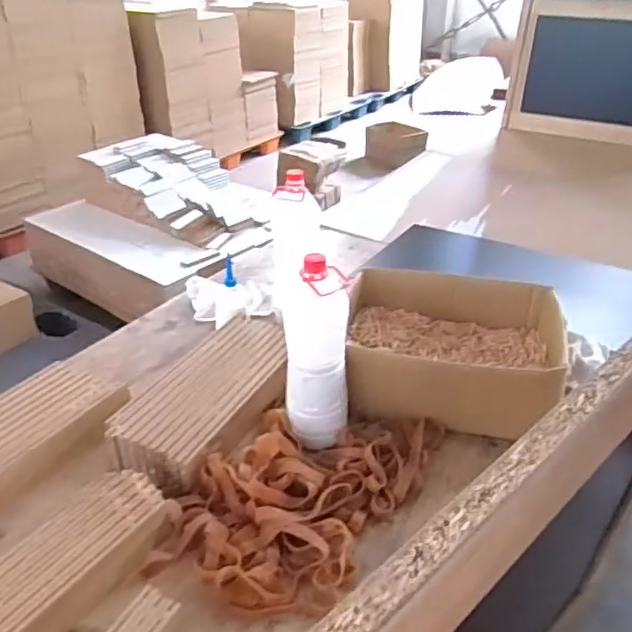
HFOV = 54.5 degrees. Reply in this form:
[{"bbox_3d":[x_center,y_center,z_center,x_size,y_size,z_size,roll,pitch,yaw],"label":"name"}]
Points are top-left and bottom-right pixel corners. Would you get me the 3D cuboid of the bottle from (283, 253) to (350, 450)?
[{"bbox_3d":[0.002,0.069,0.858,0.090,0.284,0.083,-2,32,-3],"label":"bottle"}]

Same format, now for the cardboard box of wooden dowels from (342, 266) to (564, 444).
[{"bbox_3d":[0.223,0.062,1.025,0.348,0.141,0.252,8,33,11],"label":"cardboard box of wooden dowels"}]

